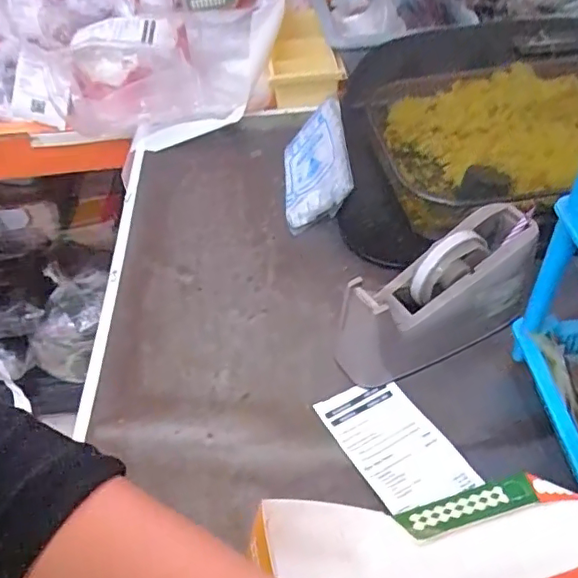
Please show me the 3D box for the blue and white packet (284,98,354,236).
[{"bbox_3d":[0.032,-0.157,0.712,0.027,0.103,0.162,24,42,-35],"label":"blue and white packet"}]

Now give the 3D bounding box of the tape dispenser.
[{"bbox_3d":[0.140,0.009,0.525,0.201,0.098,0.077,-29,53,-18],"label":"tape dispenser"}]

